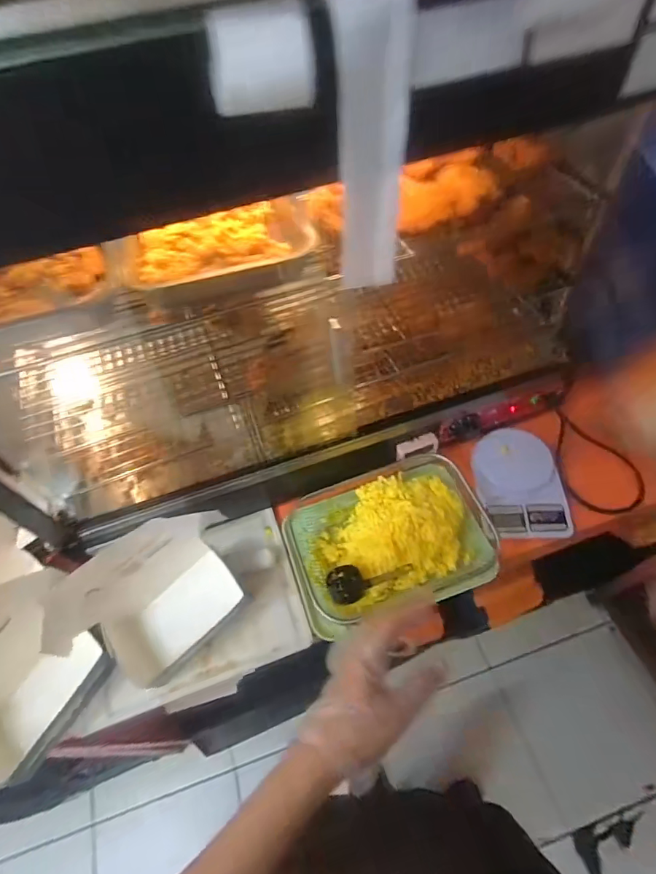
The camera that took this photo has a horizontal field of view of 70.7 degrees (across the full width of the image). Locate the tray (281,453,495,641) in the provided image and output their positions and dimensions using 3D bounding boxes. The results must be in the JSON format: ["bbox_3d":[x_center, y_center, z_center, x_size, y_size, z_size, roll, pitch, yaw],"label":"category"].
[{"bbox_3d":[0.097,0.161,0.742,0.315,0.069,0.221,-19,56,-8],"label":"tray"}]

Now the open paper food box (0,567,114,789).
[{"bbox_3d":[-0.420,0.342,0.634,0.162,0.185,0.262,26,62,21],"label":"open paper food box"}]

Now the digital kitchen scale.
[{"bbox_3d":[0.316,0.071,0.776,0.149,0.047,0.193,-4,56,3],"label":"digital kitchen scale"}]

